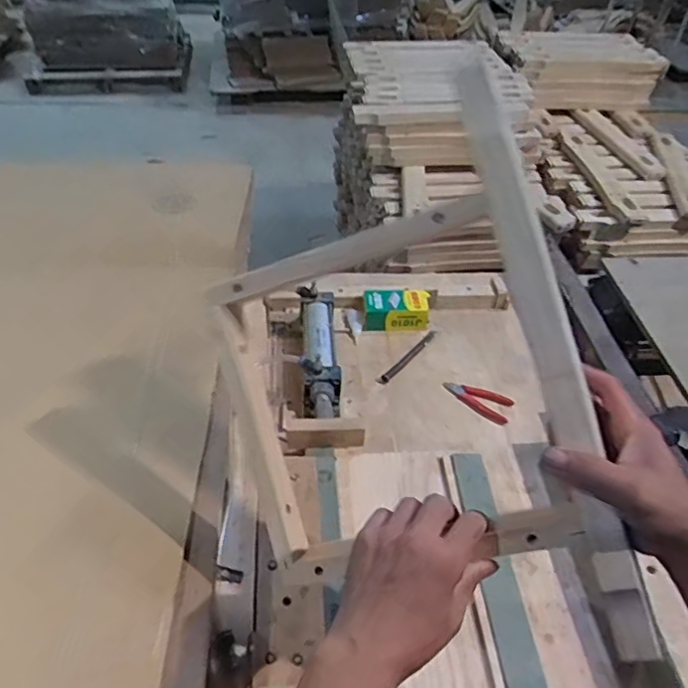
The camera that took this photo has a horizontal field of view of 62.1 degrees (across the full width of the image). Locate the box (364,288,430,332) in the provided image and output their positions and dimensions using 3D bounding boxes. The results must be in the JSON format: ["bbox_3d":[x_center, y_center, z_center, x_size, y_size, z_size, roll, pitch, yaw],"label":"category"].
[{"bbox_3d":[0.102,-0.070,1.114,0.124,0.059,0.071,-1,43,-5],"label":"box"}]

